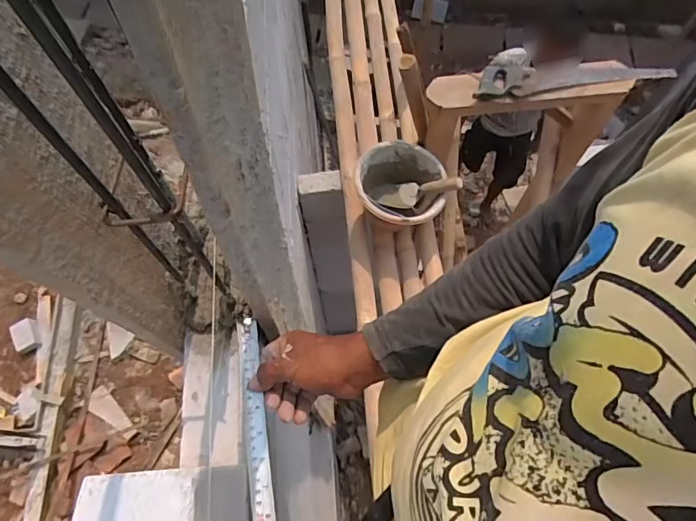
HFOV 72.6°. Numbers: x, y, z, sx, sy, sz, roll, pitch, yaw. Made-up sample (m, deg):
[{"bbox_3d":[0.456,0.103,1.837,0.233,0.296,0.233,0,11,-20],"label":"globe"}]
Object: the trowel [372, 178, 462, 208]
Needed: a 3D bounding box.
[{"bbox_3d":[0.198,-0.199,1.363,0.305,0.070,0.080,-9,59,45],"label":"trowel"}]

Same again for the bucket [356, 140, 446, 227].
[{"bbox_3d":[0.143,-0.192,1.335,0.234,0.154,0.240,0,68,1],"label":"bucket"}]

